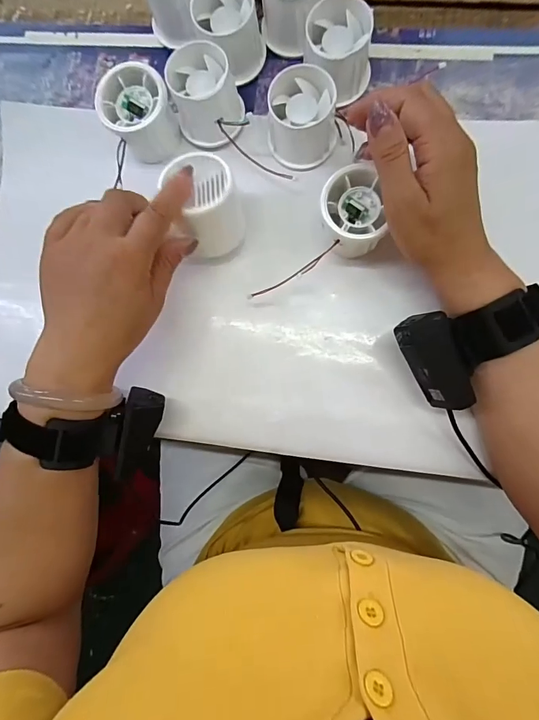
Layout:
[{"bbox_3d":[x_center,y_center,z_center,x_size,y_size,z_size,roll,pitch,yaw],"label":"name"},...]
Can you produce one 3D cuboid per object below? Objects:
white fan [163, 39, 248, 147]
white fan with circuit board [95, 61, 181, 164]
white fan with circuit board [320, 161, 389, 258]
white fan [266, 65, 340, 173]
[{"bbox_3d":[-0.053,-0.217,0.325,0.054,0.047,0.061,-20,84,5],"label":"white fan"},{"bbox_3d":[-0.107,-0.205,0.331,0.052,0.054,0.053,0,86,6],"label":"white fan with circuit board"},{"bbox_3d":[0.063,-0.112,0.302,0.045,0.040,0.056,-19,85,5],"label":"white fan with circuit board"},{"bbox_3d":[0.026,-0.193,0.313,0.055,0.046,0.056,-5,86,6],"label":"white fan"}]

